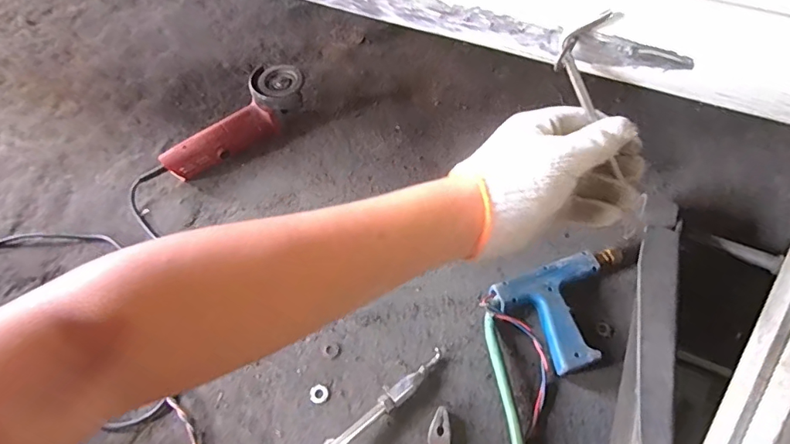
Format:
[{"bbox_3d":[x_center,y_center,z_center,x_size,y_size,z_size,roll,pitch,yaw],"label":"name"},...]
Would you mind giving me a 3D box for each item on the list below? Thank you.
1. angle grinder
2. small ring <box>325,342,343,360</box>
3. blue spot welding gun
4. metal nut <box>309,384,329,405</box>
[{"bbox_3d":[-0.276,-0.171,0.846,0.279,0.067,0.083,-41,66,-8],"label":"angle grinder"},{"bbox_3d":[-0.088,0.184,0.686,0.024,0.004,0.023,0,59,0],"label":"small ring"},{"bbox_3d":[0.268,0.128,0.706,0.210,0.035,0.150,-18,60,-10],"label":"blue spot welding gun"},{"bbox_3d":[-0.104,0.235,0.656,0.024,0.004,0.024,0,59,0],"label":"metal nut"}]

